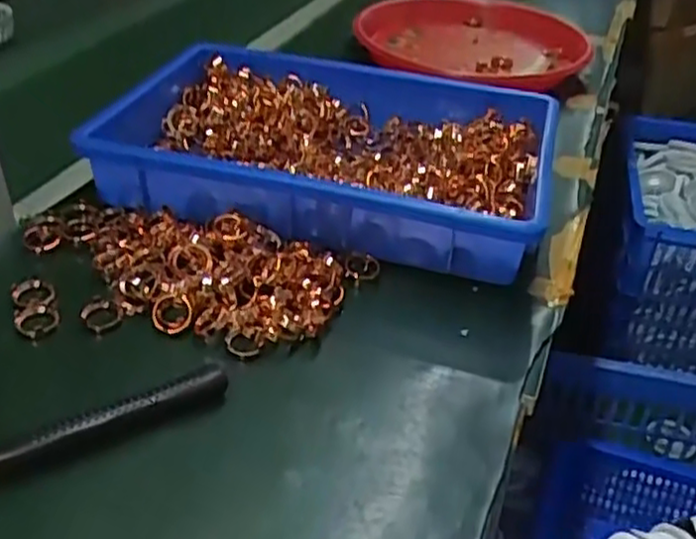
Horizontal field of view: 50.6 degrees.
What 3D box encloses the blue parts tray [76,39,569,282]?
[{"bbox_3d":[-0.011,-0.110,0.630,0.351,0.061,0.250,9,37,8],"label":"blue parts tray"}]

